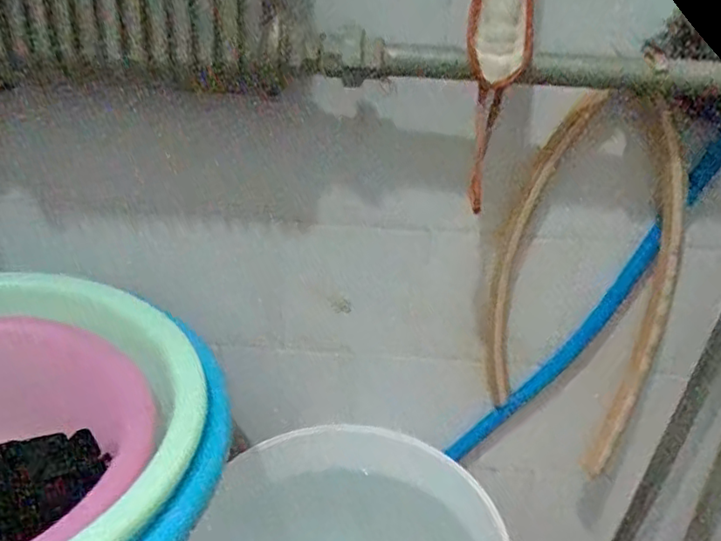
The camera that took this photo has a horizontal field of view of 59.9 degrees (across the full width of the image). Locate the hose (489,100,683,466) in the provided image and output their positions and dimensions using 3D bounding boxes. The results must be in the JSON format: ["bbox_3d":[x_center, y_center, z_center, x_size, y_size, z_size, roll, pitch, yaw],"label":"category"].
[{"bbox_3d":[0.217,0.022,0.625,0.172,0.387,0.036,12,25,9],"label":"hose"}]

